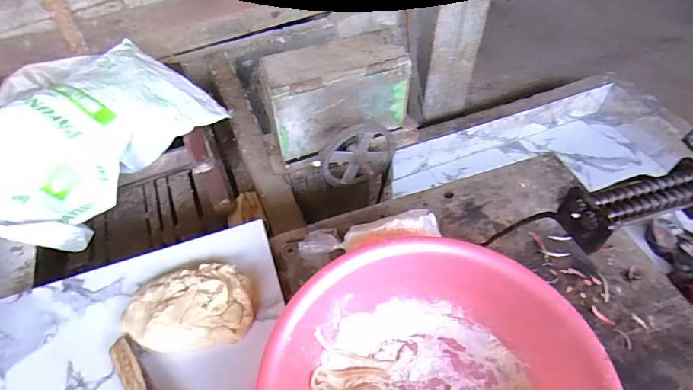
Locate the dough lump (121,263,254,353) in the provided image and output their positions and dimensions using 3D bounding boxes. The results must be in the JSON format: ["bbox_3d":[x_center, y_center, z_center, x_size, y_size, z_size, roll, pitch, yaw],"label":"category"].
[{"bbox_3d":[-0.245,0.169,0.662,0.190,0.040,0.132,-11,49,-8],"label":"dough lump"}]

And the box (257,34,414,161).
[{"bbox_3d":[-0.026,-0.256,1.114,0.347,0.233,0.130,-18,51,-14],"label":"box"}]

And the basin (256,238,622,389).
[{"bbox_3d":[0.105,0.251,0.560,0.401,0.114,0.369,-1,49,1],"label":"basin"}]

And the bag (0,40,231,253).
[{"bbox_3d":[-0.701,-0.161,1.128,0.384,0.217,0.670,24,54,21],"label":"bag"}]

